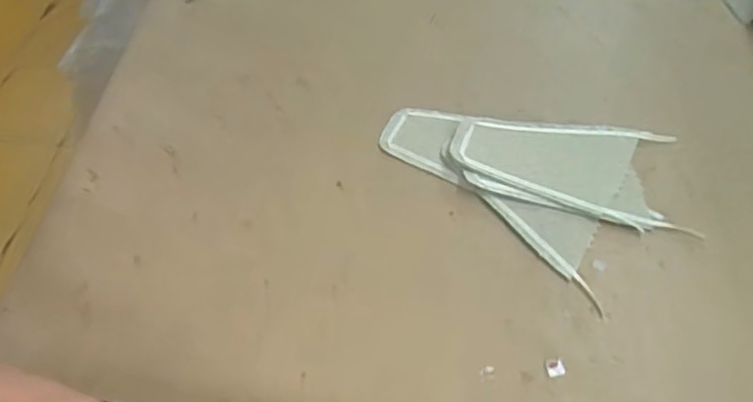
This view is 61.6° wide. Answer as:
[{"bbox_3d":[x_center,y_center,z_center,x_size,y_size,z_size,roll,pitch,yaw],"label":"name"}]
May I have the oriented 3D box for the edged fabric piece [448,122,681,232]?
[{"bbox_3d":[0.089,-0.025,0.317,0.095,0.005,0.054,19,61,9],"label":"edged fabric piece"}]

